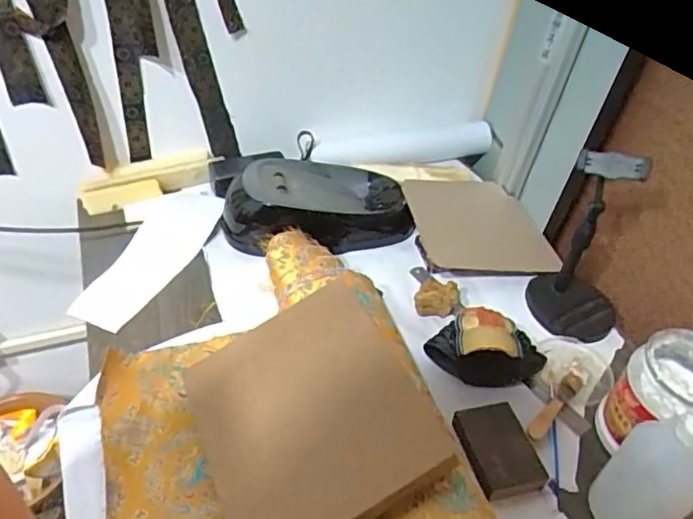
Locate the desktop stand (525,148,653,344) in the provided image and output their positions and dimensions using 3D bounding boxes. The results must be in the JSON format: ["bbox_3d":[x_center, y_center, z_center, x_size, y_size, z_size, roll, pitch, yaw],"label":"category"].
[{"bbox_3d":[0.333,-0.019,0.753,0.121,0.227,0.114,24,46,19],"label":"desktop stand"}]

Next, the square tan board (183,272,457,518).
[{"bbox_3d":[-0.047,0.160,0.606,0.235,0.052,0.260,-38,46,5],"label":"square tan board"}]

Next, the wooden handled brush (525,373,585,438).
[{"bbox_3d":[0.256,0.178,0.692,0.022,0.011,0.128,33,50,27],"label":"wooden handled brush"}]

